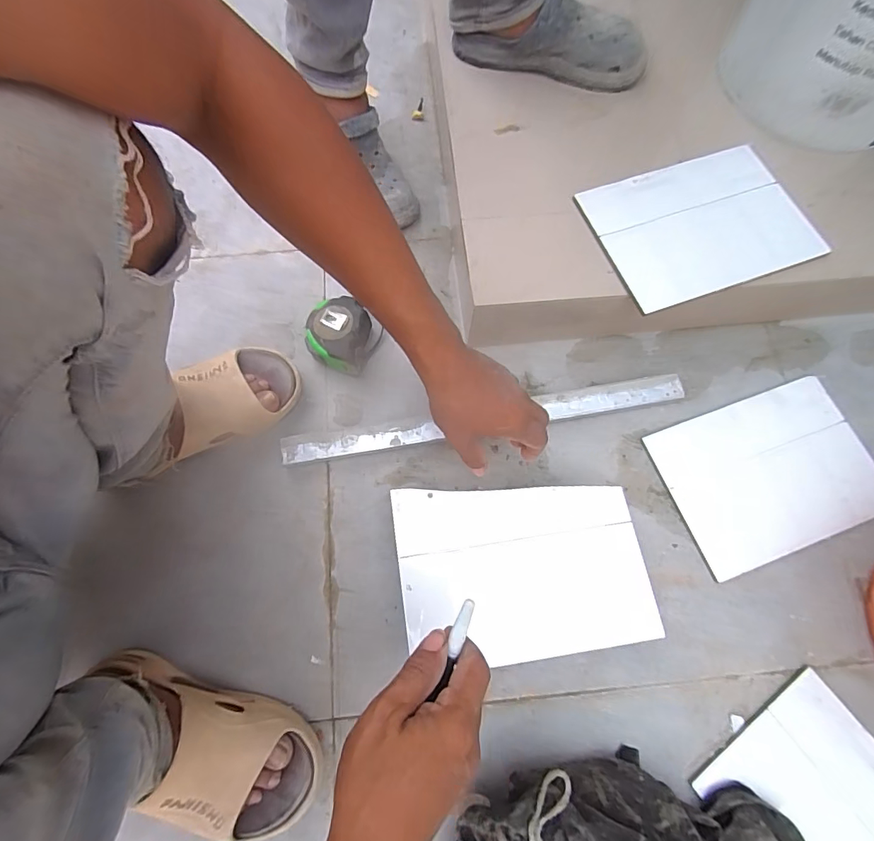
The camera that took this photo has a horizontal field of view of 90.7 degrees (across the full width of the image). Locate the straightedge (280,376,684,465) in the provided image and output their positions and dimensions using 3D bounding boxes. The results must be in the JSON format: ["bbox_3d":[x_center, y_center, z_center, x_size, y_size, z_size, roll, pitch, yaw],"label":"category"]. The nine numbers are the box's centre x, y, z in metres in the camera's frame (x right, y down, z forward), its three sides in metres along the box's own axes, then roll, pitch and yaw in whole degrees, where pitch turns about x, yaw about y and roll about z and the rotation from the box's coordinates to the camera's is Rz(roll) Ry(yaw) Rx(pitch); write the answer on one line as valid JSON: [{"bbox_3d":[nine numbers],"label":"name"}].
[{"bbox_3d":[0.060,-0.001,0.537,0.498,0.009,0.032,-9,81,-3],"label":"straightedge"}]

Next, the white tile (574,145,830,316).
[{"bbox_3d":[0.318,-0.239,0.518,0.249,0.005,0.175,-19,73,-5],"label":"white tile"}]

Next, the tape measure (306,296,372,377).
[{"bbox_3d":[-0.130,-0.108,0.563,0.075,0.049,0.090,9,73,4],"label":"tape measure"}]

